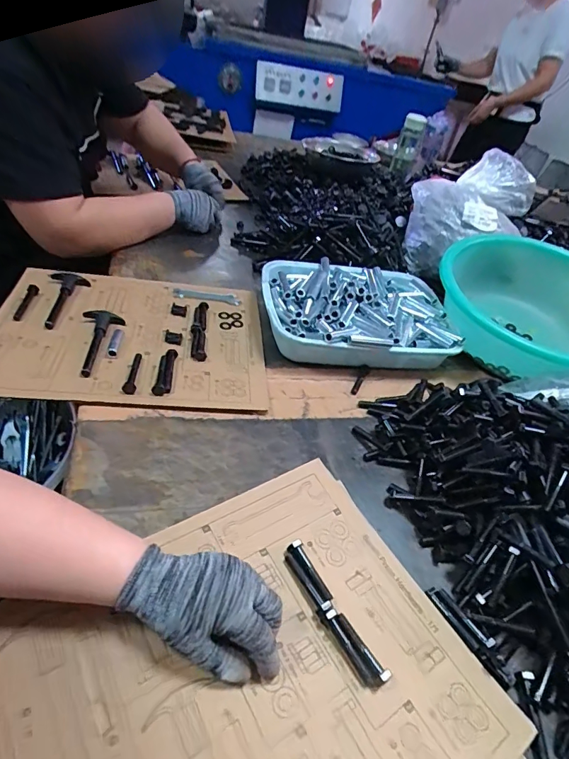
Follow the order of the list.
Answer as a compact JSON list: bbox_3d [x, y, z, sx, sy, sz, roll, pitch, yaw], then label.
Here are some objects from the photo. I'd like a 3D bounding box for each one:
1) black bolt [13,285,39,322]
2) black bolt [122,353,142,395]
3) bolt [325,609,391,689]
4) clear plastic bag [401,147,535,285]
[{"bbox_3d":[-0.384,-0.114,0.643,0.015,0.013,0.083,6,42,-8],"label":"black bolt"},{"bbox_3d":[-0.200,-0.009,0.571,0.017,0.010,0.079,2,42,-12],"label":"black bolt"},{"bbox_3d":[0.060,0.223,0.363,0.017,0.012,0.064,-19,50,-31],"label":"bolt"},{"bbox_3d":[0.384,-0.359,0.926,0.363,0.120,0.198,-37,57,-21],"label":"clear plastic bag"}]

